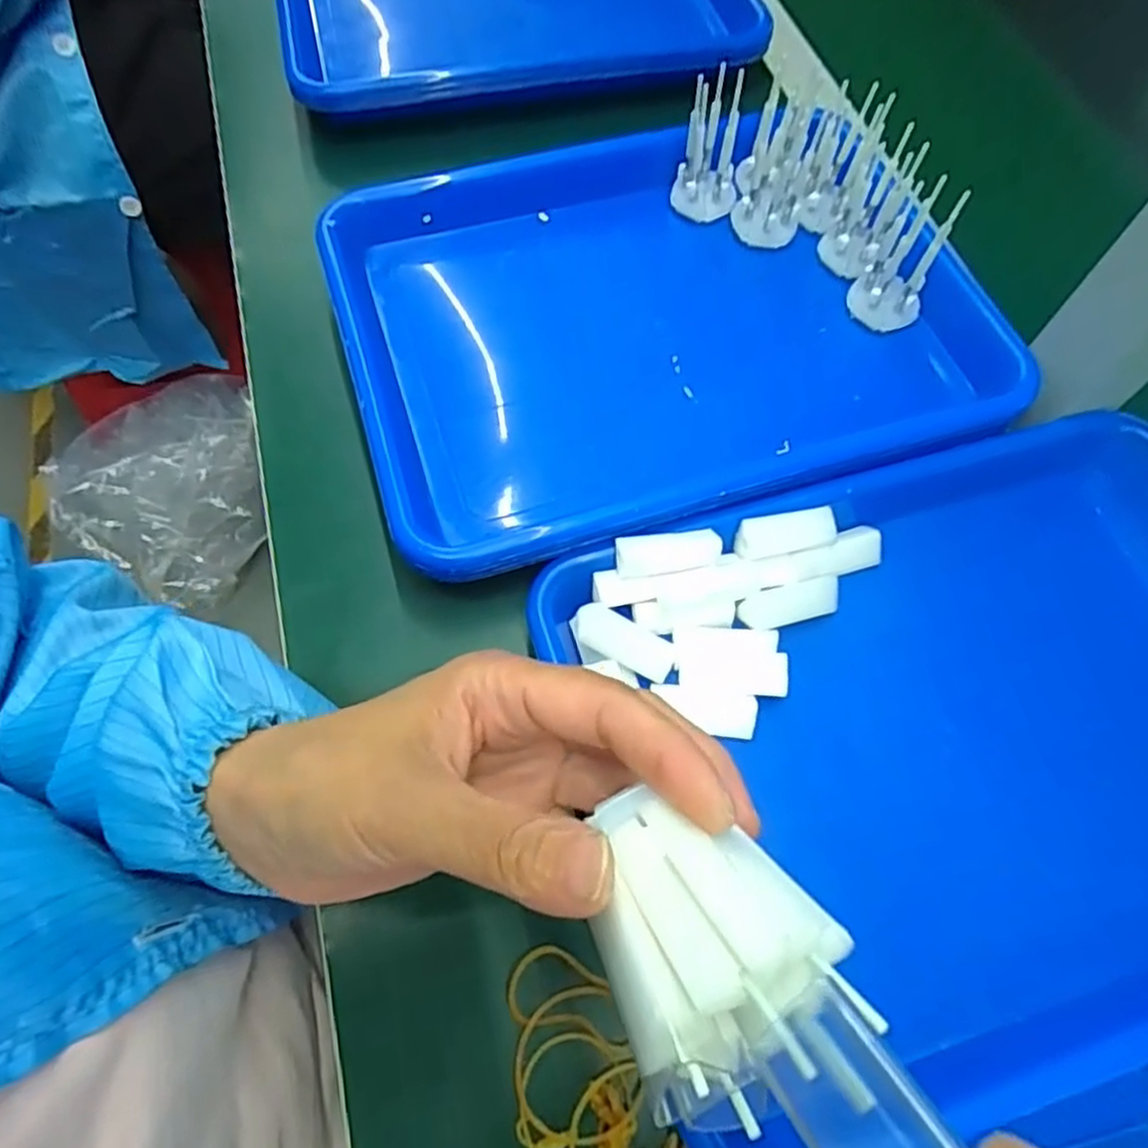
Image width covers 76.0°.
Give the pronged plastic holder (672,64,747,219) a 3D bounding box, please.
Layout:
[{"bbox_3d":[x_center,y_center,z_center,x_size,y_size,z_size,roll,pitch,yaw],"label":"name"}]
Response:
[{"bbox_3d":[0.080,-0.245,0.425,0.035,0.078,0.030,11,64,3],"label":"pronged plastic holder"}]

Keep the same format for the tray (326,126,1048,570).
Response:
[{"bbox_3d":[0.044,-0.136,0.401,0.323,0.042,0.242,-15,65,-9],"label":"tray"}]

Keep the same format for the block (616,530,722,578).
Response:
[{"bbox_3d":[0.043,-0.009,0.337,0.046,0.006,0.019,-4,96,3],"label":"block"}]

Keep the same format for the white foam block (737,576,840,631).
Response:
[{"bbox_3d":[0.101,0.014,0.342,0.051,0.011,0.017,-17,66,-10],"label":"white foam block"}]

